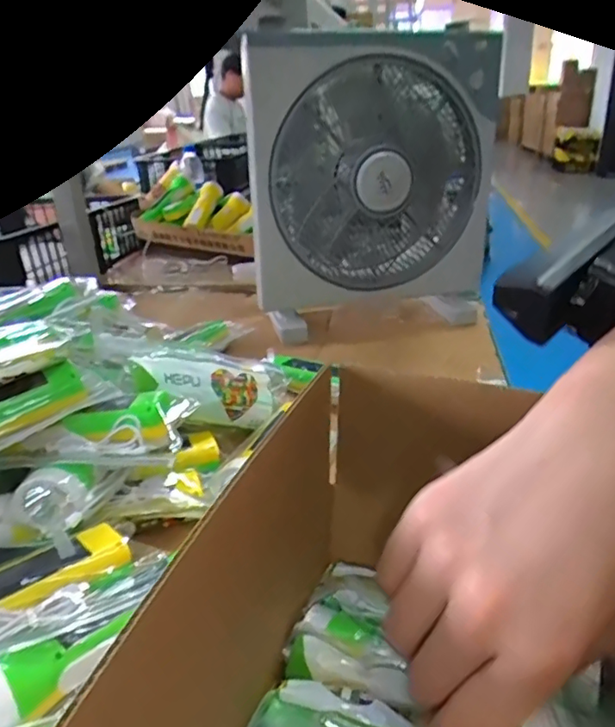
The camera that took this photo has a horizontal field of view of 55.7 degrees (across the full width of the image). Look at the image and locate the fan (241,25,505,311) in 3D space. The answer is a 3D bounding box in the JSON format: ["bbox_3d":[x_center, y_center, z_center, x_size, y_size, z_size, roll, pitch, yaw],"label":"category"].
[{"bbox_3d":[0.083,-0.270,0.857,0.330,0.360,0.173,-5,26,-6],"label":"fan"}]

